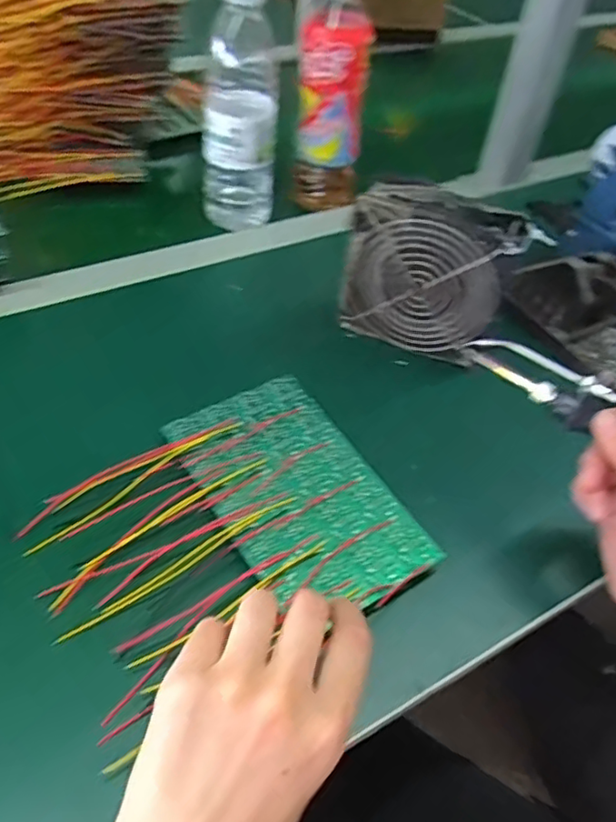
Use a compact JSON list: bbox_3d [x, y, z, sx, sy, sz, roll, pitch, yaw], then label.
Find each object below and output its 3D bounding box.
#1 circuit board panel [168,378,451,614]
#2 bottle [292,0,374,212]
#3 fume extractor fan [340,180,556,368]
[{"bbox_3d":[-0.008,0.049,0.396,0.104,0.007,0.171,-24,55,-25],"label":"circuit board panel"},{"bbox_3d":[0.023,-0.300,0.598,0.065,0.205,0.055,6,47,-1],"label":"bottle"},{"bbox_3d":[0.093,-0.102,0.477,0.127,0.121,0.042,20,49,11],"label":"fume extractor fan"}]

